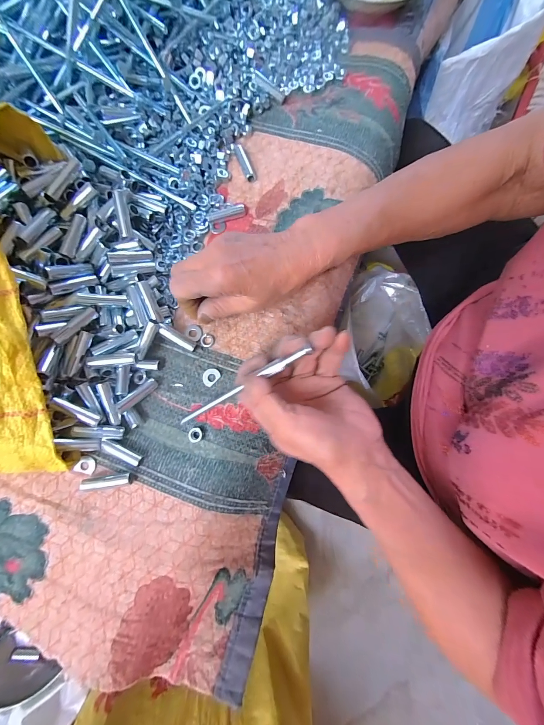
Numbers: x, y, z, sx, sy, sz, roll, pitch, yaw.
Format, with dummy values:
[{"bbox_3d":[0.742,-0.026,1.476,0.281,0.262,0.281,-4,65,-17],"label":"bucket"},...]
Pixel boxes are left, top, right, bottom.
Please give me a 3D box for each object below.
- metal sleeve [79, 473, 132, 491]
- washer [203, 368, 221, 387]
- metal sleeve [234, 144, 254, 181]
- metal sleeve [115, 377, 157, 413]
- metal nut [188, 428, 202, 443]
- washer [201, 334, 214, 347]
[{"bbox_3d":[-0.149,0.108,0.271,0.045,0.010,0.011,-8,79,-2],"label":"metal sleeve"},{"bbox_3d":[-0.061,0.014,0.298,0.015,0.004,0.018,44,82,7],"label":"washer"},{"bbox_3d":[-0.033,-0.233,0.348,0.010,0.012,0.044,-19,80,-4],"label":"metal sleeve"},{"bbox_3d":[-0.129,0.031,0.285,0.011,0.007,0.044,41,55,7],"label":"metal sleeve"},{"bbox_3d":[-0.073,0.069,0.283,0.012,0.005,0.013,0,79,-1],"label":"metal nut"},{"bbox_3d":[-0.067,-0.023,0.307,0.014,0.004,0.014,0,79,-1],"label":"washer"}]

